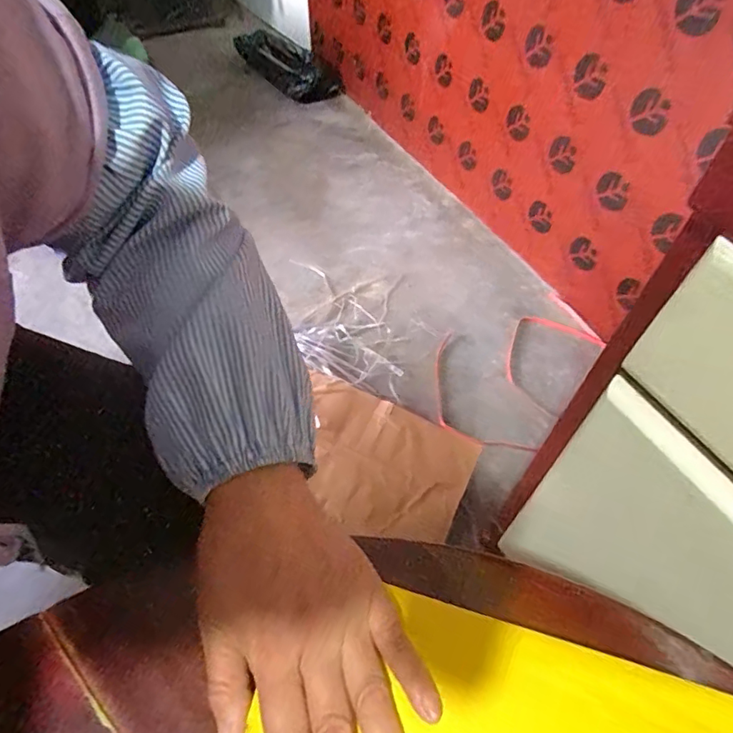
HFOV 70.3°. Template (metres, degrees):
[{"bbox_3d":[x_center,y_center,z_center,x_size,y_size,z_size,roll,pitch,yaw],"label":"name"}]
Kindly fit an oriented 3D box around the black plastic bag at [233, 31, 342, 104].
[{"bbox_3d":[-0.256,-0.962,1.691,0.136,0.109,0.439,-34,61,-25],"label":"black plastic bag"}]

